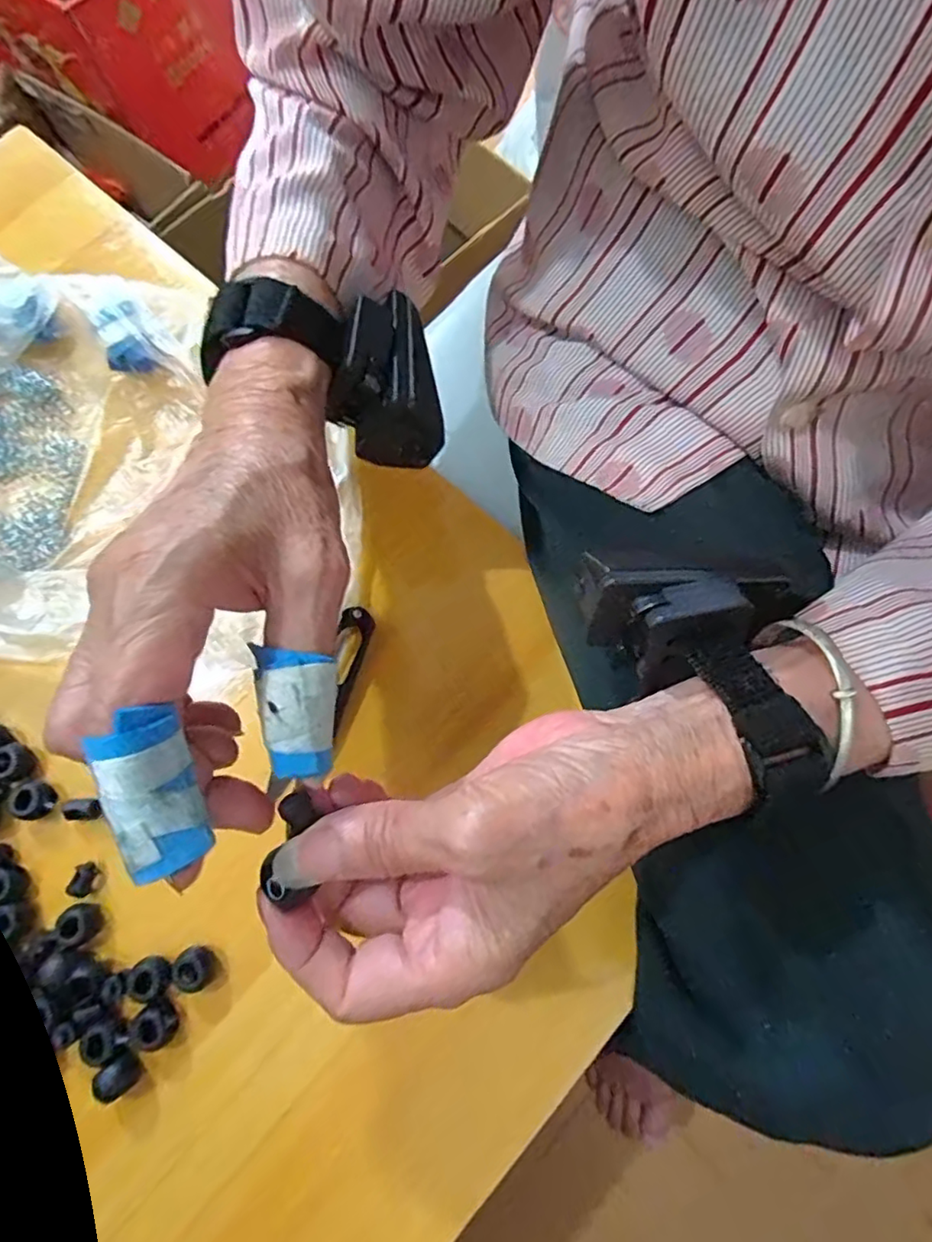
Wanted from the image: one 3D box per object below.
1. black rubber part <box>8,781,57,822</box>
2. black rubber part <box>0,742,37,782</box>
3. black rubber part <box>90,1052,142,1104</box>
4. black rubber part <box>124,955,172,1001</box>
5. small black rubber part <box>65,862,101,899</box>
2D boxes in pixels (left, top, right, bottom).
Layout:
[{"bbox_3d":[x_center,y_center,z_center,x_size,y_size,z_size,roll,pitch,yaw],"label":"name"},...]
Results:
[{"bbox_3d":[-0.199,0.083,0.281,0.013,0.016,0.017,-13,76,-1],"label":"black rubber part"},{"bbox_3d":[-0.214,0.067,0.286,0.014,0.015,0.014,-31,77,-5],"label":"black rubber part"},{"bbox_3d":[-0.145,0.190,0.253,0.014,0.012,0.013,-1,76,2],"label":"black rubber part"},{"bbox_3d":[-0.137,0.155,0.262,0.016,0.011,0.015,-1,76,2],"label":"black rubber part"},{"bbox_3d":[-0.174,0.118,0.276,0.010,0.011,0.014,-16,76,-2],"label":"small black rubber part"}]

